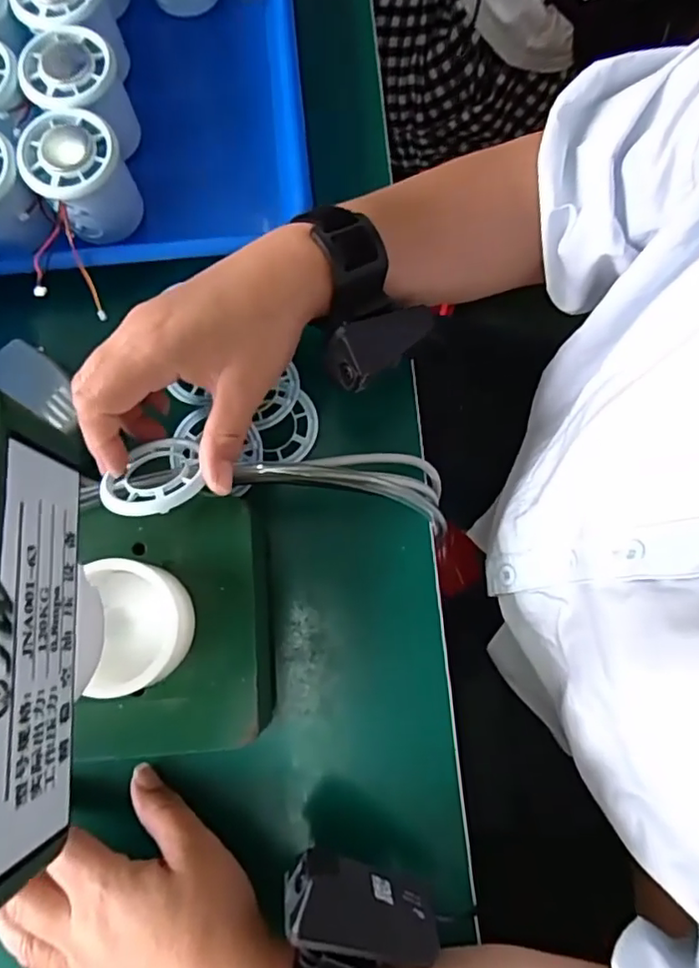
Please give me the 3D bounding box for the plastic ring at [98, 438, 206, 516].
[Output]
[{"bbox_3d":[-0.100,-0.005,0.300,0.049,0.006,0.054,-16,43,-10],"label":"plastic ring"}]

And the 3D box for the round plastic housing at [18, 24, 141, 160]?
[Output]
[{"bbox_3d":[-0.169,-0.245,0.377,0.054,0.052,0.061,6,79,2],"label":"round plastic housing"}]

